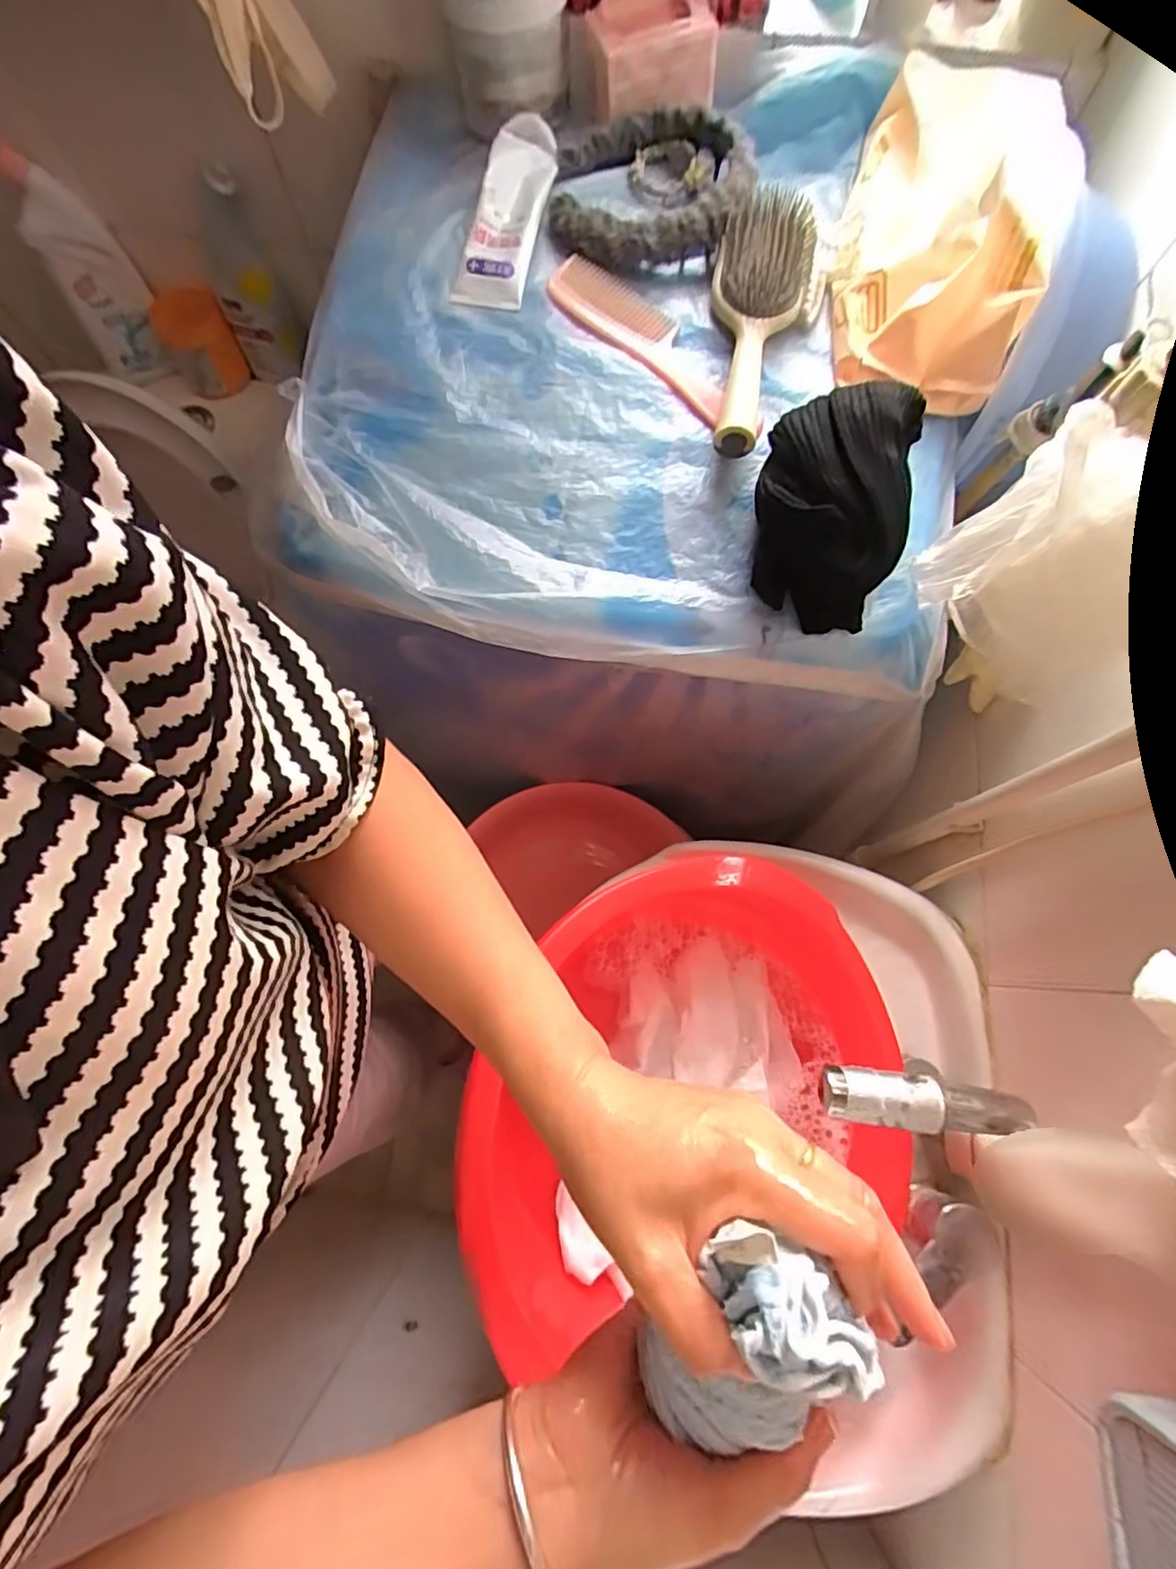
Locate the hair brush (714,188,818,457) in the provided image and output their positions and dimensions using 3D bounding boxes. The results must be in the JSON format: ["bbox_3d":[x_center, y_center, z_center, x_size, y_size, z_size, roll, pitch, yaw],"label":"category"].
[{"bbox_3d":[0.125,-0.349,0.456,0.070,0.045,0.212,9,74,2],"label":"hair brush"}]

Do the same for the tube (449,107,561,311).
[{"bbox_3d":[-0.062,-0.462,0.492,0.054,0.024,0.165,14,87,4],"label":"tube"}]

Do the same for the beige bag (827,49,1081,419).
[{"bbox_3d":[0.268,-0.418,0.457,0.142,0.081,0.249,17,74,5],"label":"beige bag"}]

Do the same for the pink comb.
[{"bbox_3d":[0.051,-0.339,0.473,0.048,0.016,0.202,-43,78,-12],"label":"pink comb"}]

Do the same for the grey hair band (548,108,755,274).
[{"bbox_3d":[0.050,-0.478,0.489,0.155,0.040,0.138,10,74,2],"label":"grey hair band"}]

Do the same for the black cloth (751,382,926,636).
[{"bbox_3d":[0.164,-0.194,0.416,0.092,0.080,0.129,14,74,4],"label":"black cloth"}]

